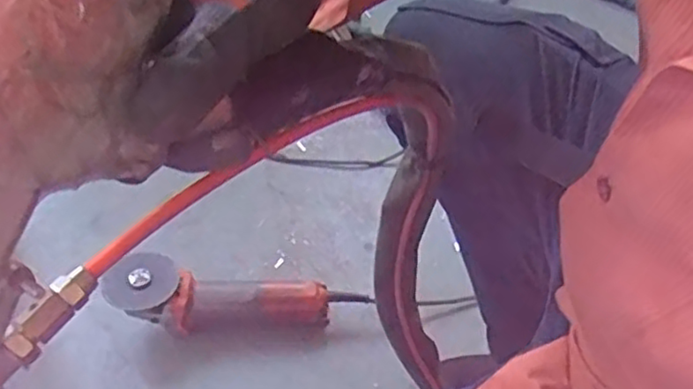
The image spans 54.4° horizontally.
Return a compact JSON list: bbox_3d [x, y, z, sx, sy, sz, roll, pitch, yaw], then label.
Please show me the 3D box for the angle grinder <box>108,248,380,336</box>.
[{"bbox_3d":[-0.144,0.143,0.920,0.347,0.073,0.095,9,35,-11],"label":"angle grinder"}]

